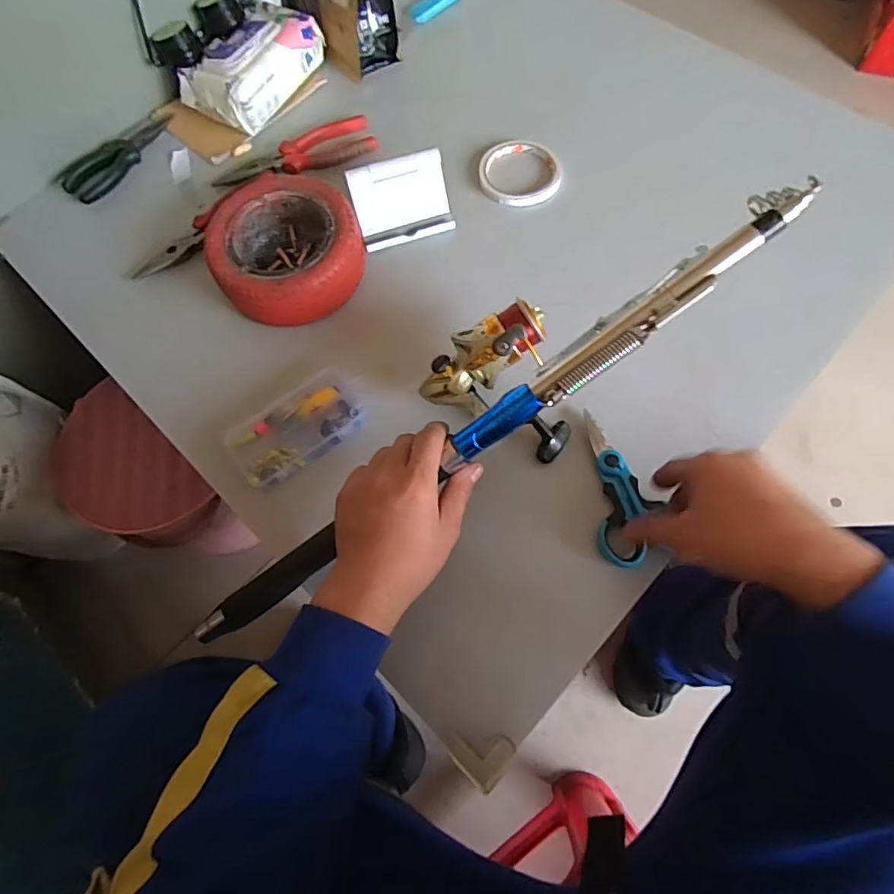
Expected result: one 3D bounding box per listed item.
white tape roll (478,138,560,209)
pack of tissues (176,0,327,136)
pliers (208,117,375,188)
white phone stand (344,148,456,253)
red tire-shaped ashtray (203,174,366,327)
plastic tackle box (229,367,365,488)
[{"bbox_3d":[0.084,-0.312,0.605,0.092,0.018,0.089,-1,68,3],"label":"white tape roll"},{"bbox_3d":[-0.226,-0.454,0.627,0.091,0.062,0.169,32,73,15],"label":"pack of tissues"},{"bbox_3d":[-0.176,-0.338,0.613,0.185,0.012,0.049,-23,68,-6],"label":"pliers"},{"bbox_3d":[-0.047,-0.257,0.557,0.099,0.067,0.053,-16,68,-3],"label":"white phone stand"},{"bbox_3d":[-0.163,-0.199,0.535,0.146,0.056,0.154,-1,68,3],"label":"red tire-shaped ashtray"},{"bbox_3d":[-0.139,-0.019,0.500,0.127,0.030,0.069,-39,71,-12],"label":"plastic tackle box"}]

